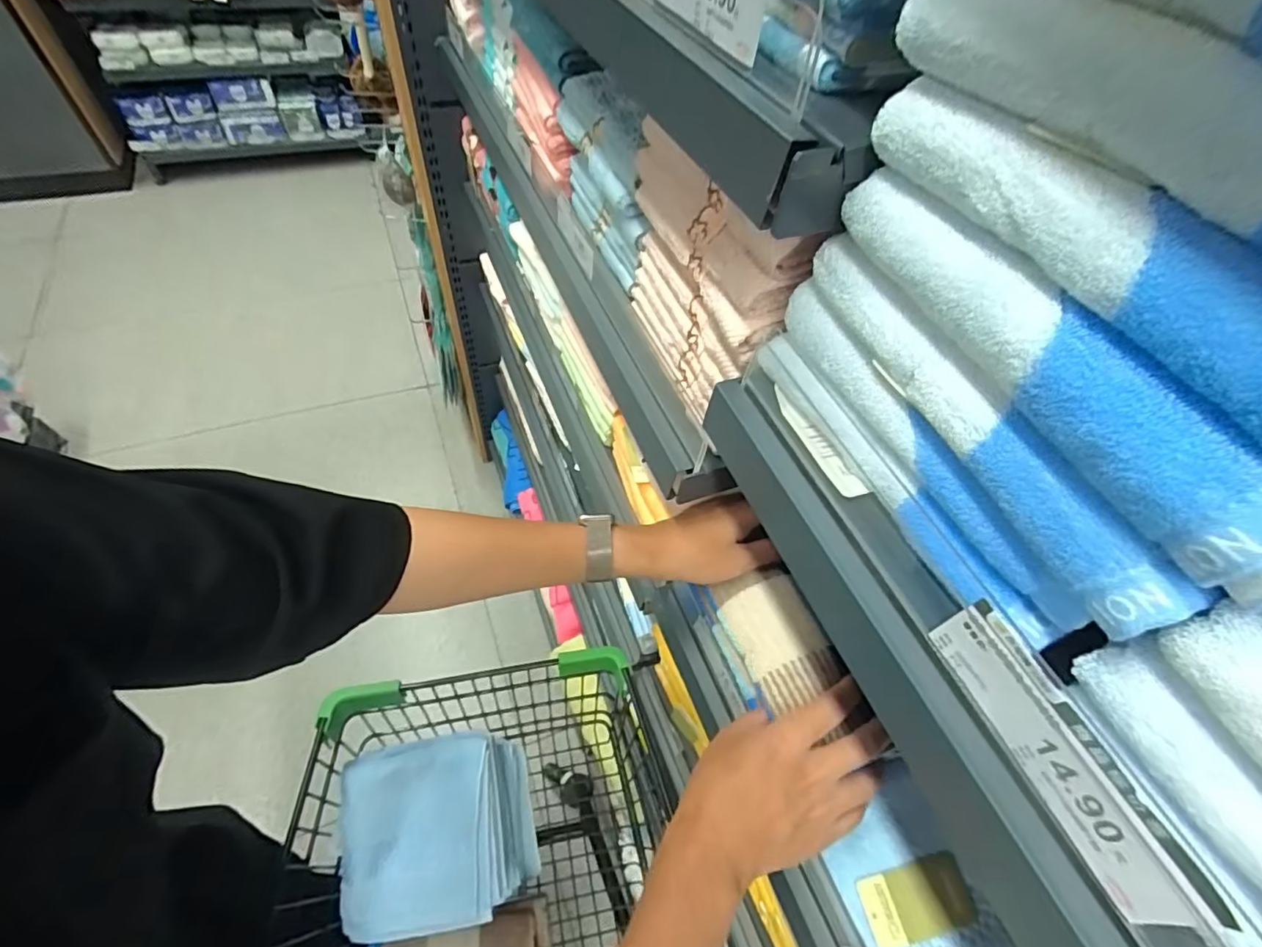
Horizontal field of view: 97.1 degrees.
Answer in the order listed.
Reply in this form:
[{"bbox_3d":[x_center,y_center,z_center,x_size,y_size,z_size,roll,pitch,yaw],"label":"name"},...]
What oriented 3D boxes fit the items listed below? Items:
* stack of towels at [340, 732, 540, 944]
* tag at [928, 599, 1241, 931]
[{"bbox_3d":[-0.238,0.461,0.714,0.199,0.216,0.189,-9,56,-11],"label":"stack of towels"},{"bbox_3d":[0.142,0.094,0.188,0.005,0.036,0.098,-17,58,-17],"label":"tag"}]

